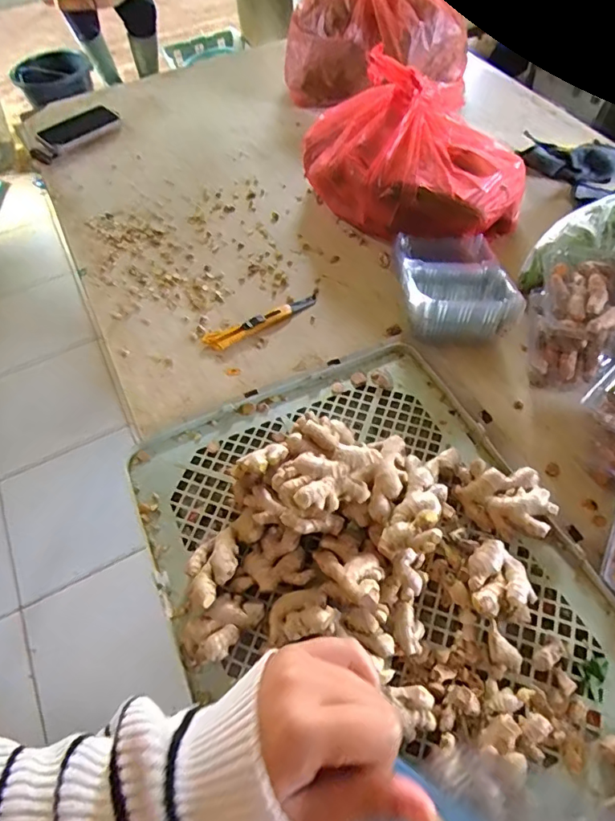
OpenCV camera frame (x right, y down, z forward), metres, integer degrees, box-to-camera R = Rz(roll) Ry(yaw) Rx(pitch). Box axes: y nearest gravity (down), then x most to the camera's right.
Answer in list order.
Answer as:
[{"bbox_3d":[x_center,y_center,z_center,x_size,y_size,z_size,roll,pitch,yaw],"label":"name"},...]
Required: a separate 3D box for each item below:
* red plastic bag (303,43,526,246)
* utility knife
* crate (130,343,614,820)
[{"bbox_3d":[0.170,-0.408,0.819,0.350,0.185,0.267,0,57,4],"label":"red plastic bag"},{"bbox_3d":[-0.068,-0.136,0.751,0.181,0.015,0.033,-27,60,-13],"label":"utility knife"},{"bbox_3d":[0.059,0.150,0.508,0.398,0.097,0.501,-23,59,-11],"label":"crate"}]

